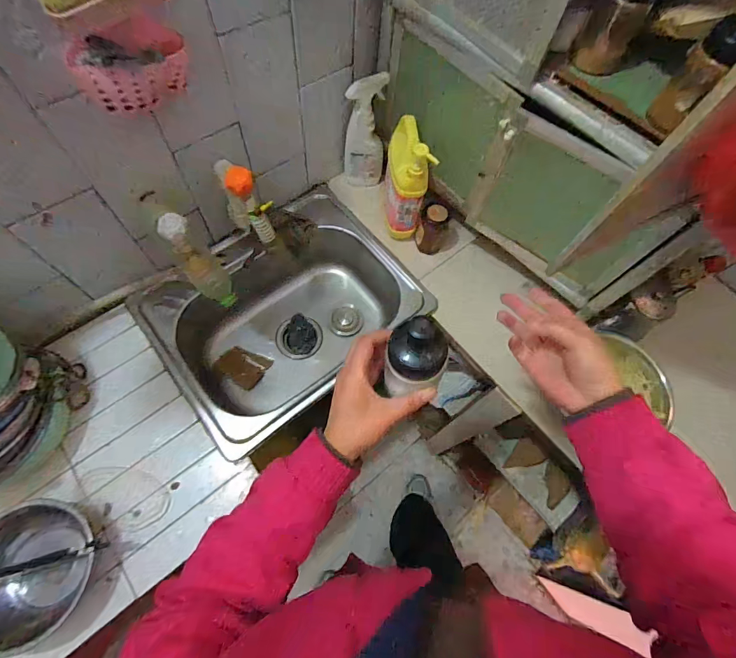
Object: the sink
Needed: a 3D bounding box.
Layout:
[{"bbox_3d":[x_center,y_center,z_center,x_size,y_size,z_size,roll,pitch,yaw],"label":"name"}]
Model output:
[{"bbox_3d":[-0.173,-0.020,0.875,0.531,0.181,0.399,-39,74,-18],"label":"sink"}]

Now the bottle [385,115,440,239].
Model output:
[{"bbox_3d":[0.082,-0.305,0.786,0.088,0.227,0.128,2,66,-2],"label":"bottle"}]

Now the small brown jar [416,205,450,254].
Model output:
[{"bbox_3d":[0.139,-0.210,0.819,0.061,0.110,0.062,1,66,-3],"label":"small brown jar"}]

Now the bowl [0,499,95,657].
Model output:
[{"bbox_3d":[-0.490,0.354,0.555,0.188,0.081,0.167,3,66,-2],"label":"bowl"}]

